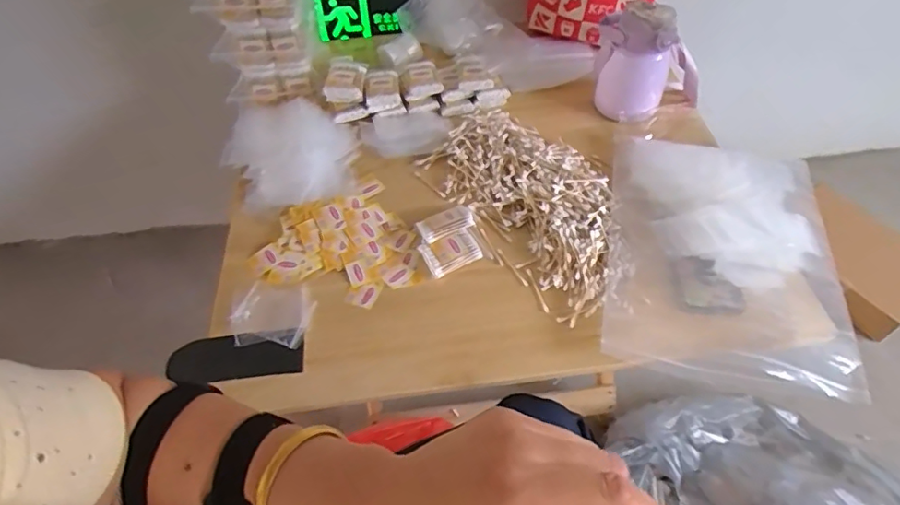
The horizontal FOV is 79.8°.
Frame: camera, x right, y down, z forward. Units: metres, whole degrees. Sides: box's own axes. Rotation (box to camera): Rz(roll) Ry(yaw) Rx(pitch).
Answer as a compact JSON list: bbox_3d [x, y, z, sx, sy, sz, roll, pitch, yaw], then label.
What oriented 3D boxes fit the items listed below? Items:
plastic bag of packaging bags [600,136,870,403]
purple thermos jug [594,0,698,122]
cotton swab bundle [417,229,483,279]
[{"bbox_3d":[0.361,-0.012,0.713,0.280,0.039,0.388,10,53,10],"label":"plastic bag of packaging bags"},{"bbox_3d":[0.319,-0.305,0.855,0.172,0.163,0.102,17,54,15],"label":"purple thermos jug"},{"bbox_3d":[0.002,0.001,0.729,0.074,0.024,0.047,-21,54,-14],"label":"cotton swab bundle"}]

